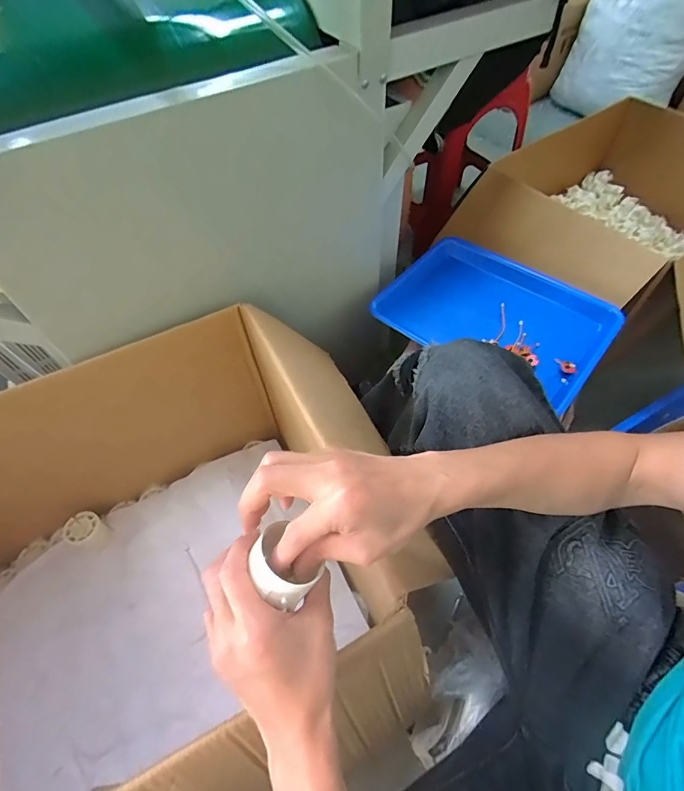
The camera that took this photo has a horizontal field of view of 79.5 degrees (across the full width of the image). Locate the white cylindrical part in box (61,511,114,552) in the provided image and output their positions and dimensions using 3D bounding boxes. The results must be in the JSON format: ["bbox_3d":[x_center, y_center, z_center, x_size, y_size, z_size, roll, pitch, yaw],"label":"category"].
[{"bbox_3d":[-0.428,0.227,0.691,0.059,0.047,0.052,15,58,12],"label":"white cylindrical part in box"}]

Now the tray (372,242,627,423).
[{"bbox_3d":[0.240,-0.120,0.674,0.335,0.056,0.249,37,65,24],"label":"tray"}]

